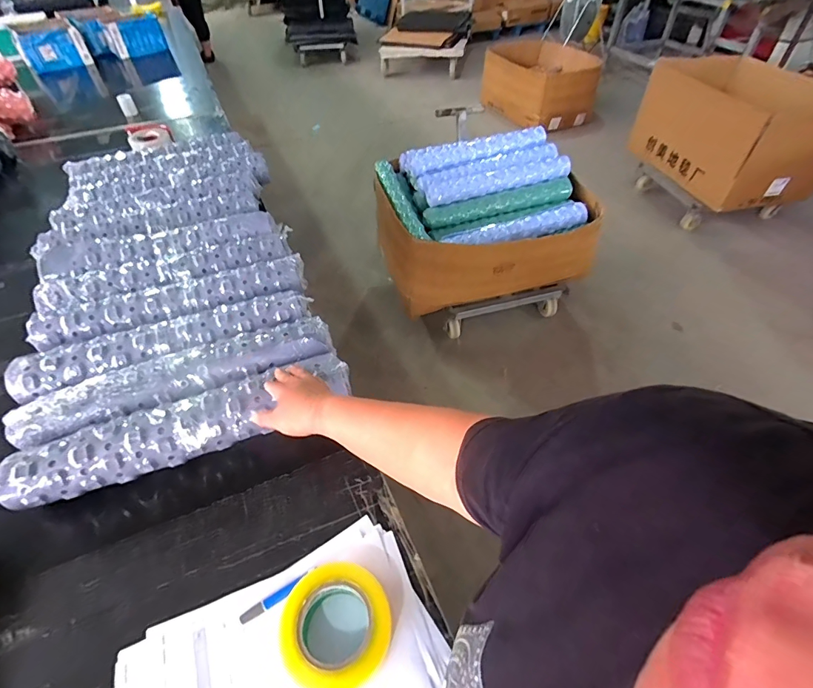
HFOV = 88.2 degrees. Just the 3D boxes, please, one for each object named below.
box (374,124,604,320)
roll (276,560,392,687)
[{"bbox_3d":[0.312,-0.528,1.814,0.810,0.509,0.640,-16,49,-12],"label":"box"},{"bbox_3d":[-0.080,0.328,0.486,0.122,0.058,0.119,-1,48,1],"label":"roll"}]

